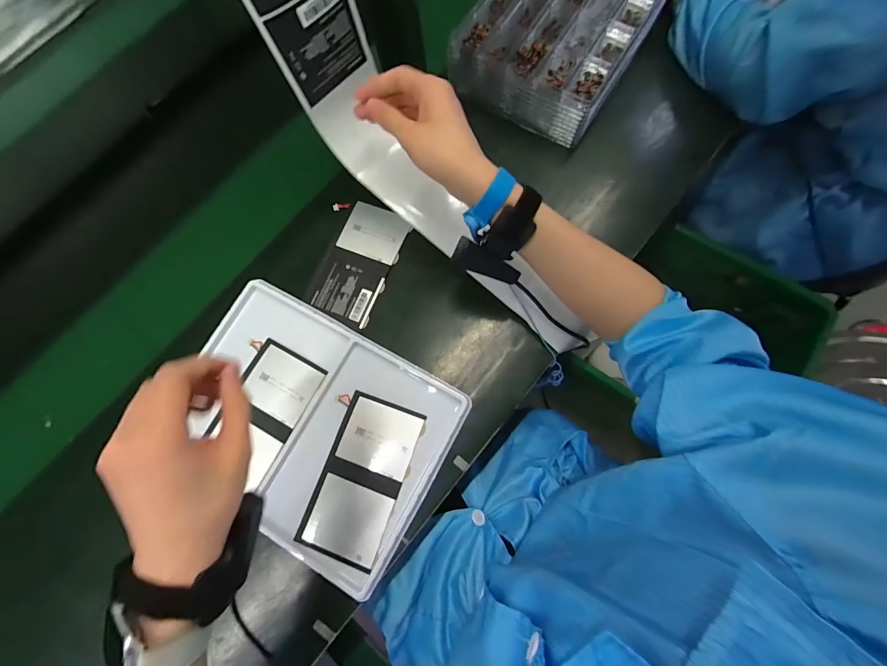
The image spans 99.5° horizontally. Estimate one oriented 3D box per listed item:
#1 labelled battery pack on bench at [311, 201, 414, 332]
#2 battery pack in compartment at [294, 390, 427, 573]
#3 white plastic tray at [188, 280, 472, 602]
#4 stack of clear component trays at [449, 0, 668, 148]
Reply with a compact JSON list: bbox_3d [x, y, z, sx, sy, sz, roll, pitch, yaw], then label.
[{"bbox_3d":[-0.117,-0.096,0.492,0.103,0.007,0.161,23,77,8],"label":"labelled battery pack on bench"},{"bbox_3d":[-0.092,0.163,0.428,0.094,0.012,0.171,19,76,7],"label":"battery pack in compartment"},{"bbox_3d":[-0.158,0.103,0.437,0.314,0.013,0.237,29,78,9],"label":"white plastic tray"},{"bbox_3d":[0.160,-0.418,0.513,0.213,0.059,0.282,33,82,13],"label":"stack of clear component trays"}]

